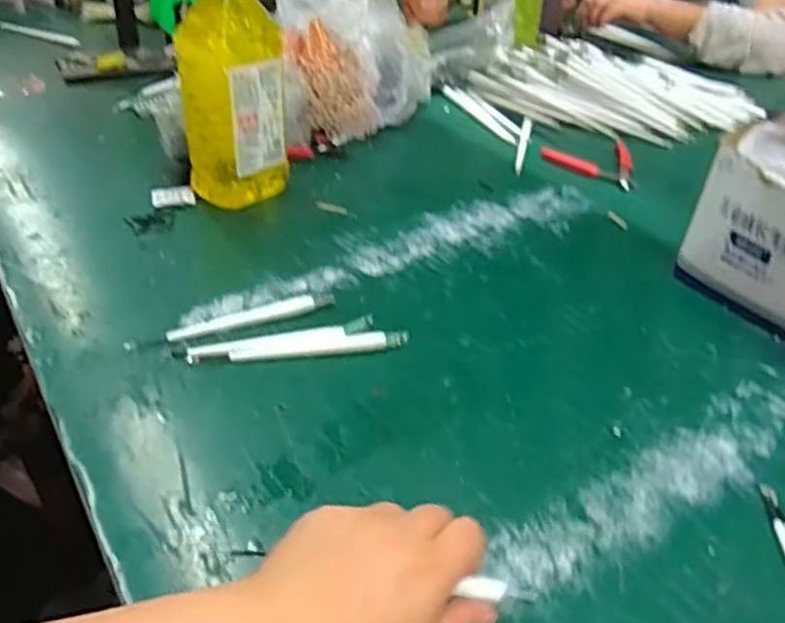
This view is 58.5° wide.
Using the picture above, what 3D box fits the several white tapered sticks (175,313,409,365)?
[{"bbox_3d":[-0.073,0.023,0.516,0.164,0.008,0.030,-6,38,-12],"label":"several white tapered sticks"}]

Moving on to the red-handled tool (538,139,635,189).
[{"bbox_3d":[0.228,-0.181,0.820,0.104,0.008,0.118,14,38,14],"label":"red-handled tool"}]

